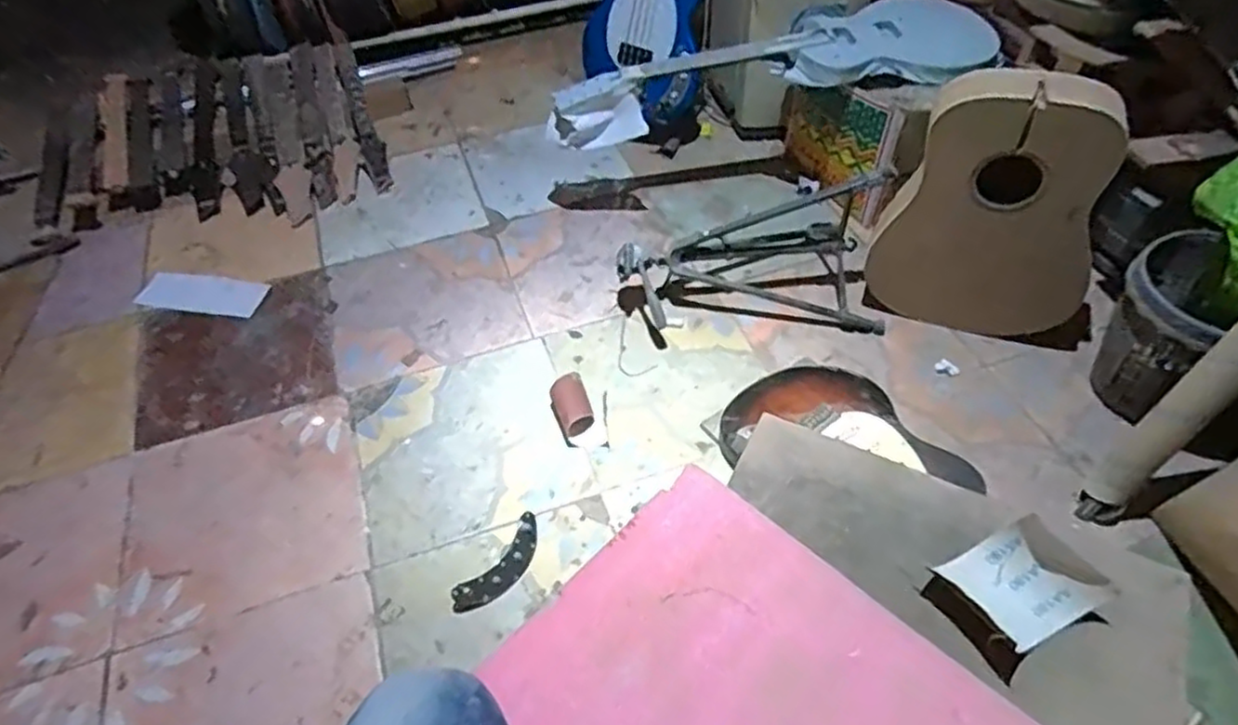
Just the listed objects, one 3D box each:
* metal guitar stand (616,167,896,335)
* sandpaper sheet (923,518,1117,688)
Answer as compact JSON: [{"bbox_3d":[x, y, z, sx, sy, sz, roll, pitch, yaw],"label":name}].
[{"bbox_3d":[0.267,-0.237,1.471,0.532,0.241,0.276,-1,51,2],"label":"metal guitar stand"},{"bbox_3d":[0.378,0.211,0.680,0.128,0.057,0.104,-26,54,-18],"label":"sandpaper sheet"}]

